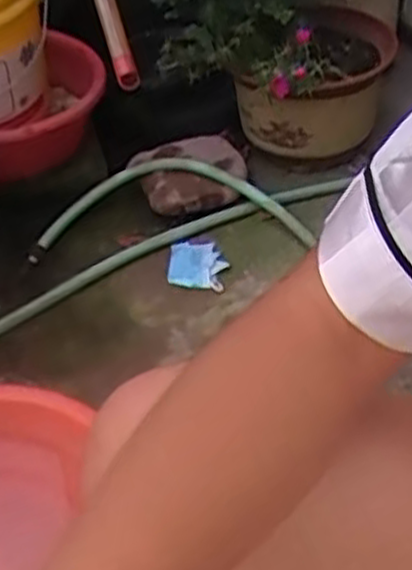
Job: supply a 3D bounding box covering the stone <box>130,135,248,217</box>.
[{"bbox_3d":[-0.024,-0.178,1.288,0.166,0.063,0.143,-13,41,-17],"label":"stone"}]

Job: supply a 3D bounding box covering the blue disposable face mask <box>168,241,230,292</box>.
[{"bbox_3d":[-0.013,-0.029,1.175,0.086,0.020,0.102,5,39,5],"label":"blue disposable face mask"}]

